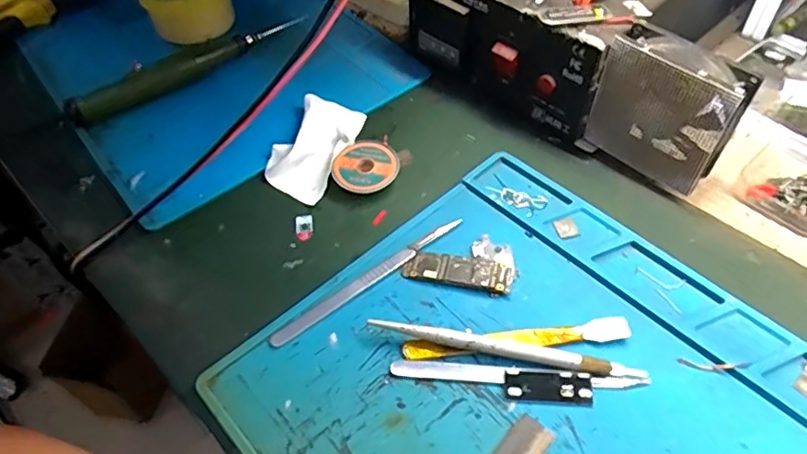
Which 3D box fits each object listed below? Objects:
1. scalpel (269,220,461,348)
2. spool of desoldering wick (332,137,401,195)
[{"bbox_3d":[-0.020,0.030,0.342,0.133,0.004,0.011,-33,56,-20],"label":"scalpel"},{"bbox_3d":[-0.024,-0.041,0.394,0.043,0.015,0.042,-2,51,3],"label":"spool of desoldering wick"}]

